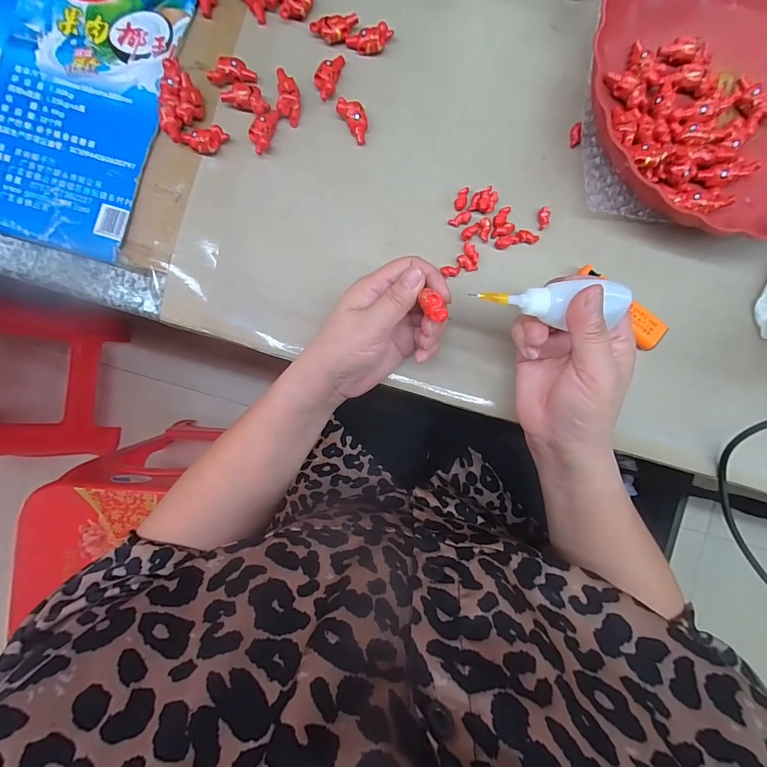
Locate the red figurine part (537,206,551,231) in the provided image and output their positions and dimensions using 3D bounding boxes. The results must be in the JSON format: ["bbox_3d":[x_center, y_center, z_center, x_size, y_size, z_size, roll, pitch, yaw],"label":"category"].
[{"bbox_3d":[0.130,-0.133,0.307,0.010,0.004,0.018,12,88,1],"label":"red figurine part"}]

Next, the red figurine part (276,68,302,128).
[{"bbox_3d":[-0.077,-0.235,0.313,0.018,0.014,0.042,-1,88,0],"label":"red figurine part"}]

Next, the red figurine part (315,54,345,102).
[{"bbox_3d":[-0.045,-0.254,0.312,0.016,0.011,0.039,17,88,1],"label":"red figurine part"}]

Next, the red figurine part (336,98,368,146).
[{"bbox_3d":[-0.023,-0.217,0.311,0.018,0.012,0.036,-36,88,-1],"label":"red figurine part"}]

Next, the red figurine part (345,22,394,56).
[{"bbox_3d":[-0.010,-0.281,0.311,0.038,0.010,0.017,-18,88,0],"label":"red figurine part"}]

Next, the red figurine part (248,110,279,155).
[{"bbox_3d":[-0.098,-0.206,0.312,0.017,0.013,0.035,15,88,1],"label":"red figurine part"}]

